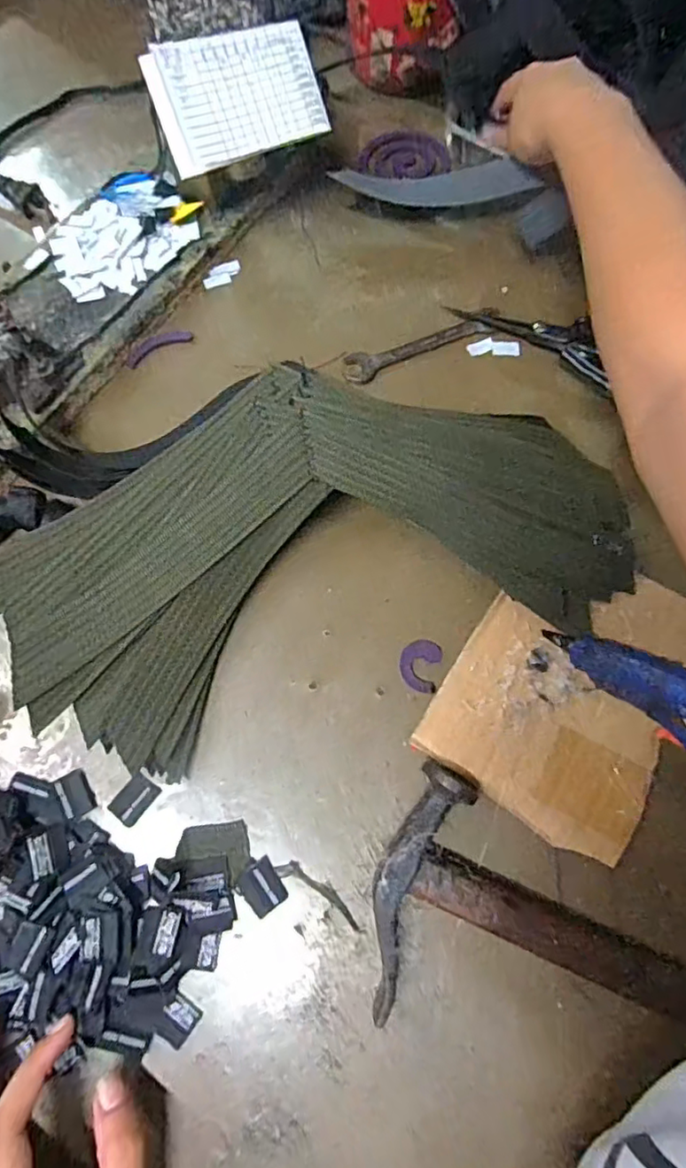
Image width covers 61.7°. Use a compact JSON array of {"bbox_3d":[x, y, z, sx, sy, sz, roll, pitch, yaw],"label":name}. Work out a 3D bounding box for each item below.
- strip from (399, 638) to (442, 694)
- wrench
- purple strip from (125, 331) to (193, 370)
[{"bbox_3d":[0.047,0.048,0.348,0.024,0.004,0.031,17,73,4],"label":"strip"},{"bbox_3d":[0.057,-0.176,0.417,0.123,0.004,0.023,-25,75,-8],"label":"wrench"},{"bbox_3d":[-0.133,-0.172,0.412,0.050,0.006,0.012,-35,76,-11],"label":"purple strip"}]

